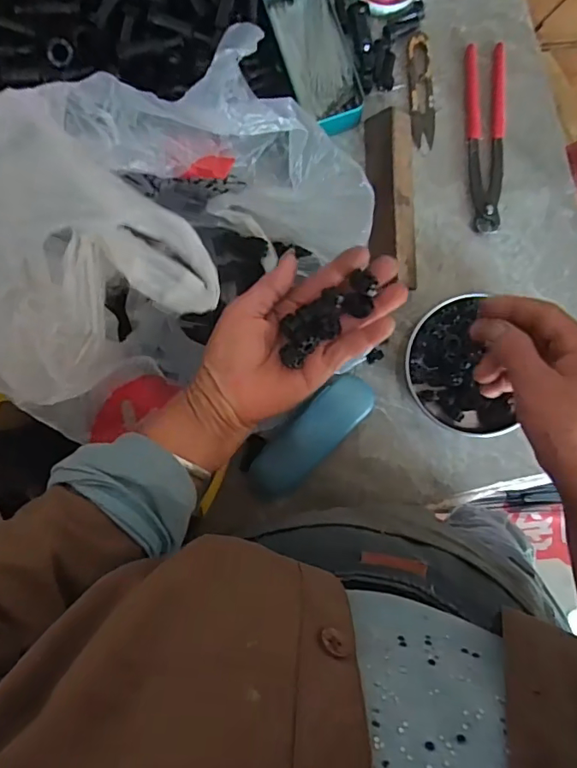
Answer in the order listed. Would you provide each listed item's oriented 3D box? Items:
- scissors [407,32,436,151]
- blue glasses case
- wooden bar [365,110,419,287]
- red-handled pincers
[{"bbox_3d":[0.141,-0.311,0.544,0.025,0.006,0.117,-4,89,2],"label":"scissors"},{"bbox_3d":[0.021,0.056,0.525,0.053,0.029,0.154,44,90,2],"label":"blue glasses case"},{"bbox_3d":[0.109,-0.193,0.531,0.050,0.028,0.176,-1,89,2],"label":"wooden bar"},{"bbox_3d":[0.207,-0.256,0.536,0.036,0.016,0.195,0,89,2],"label":"red-handled pincers"}]

